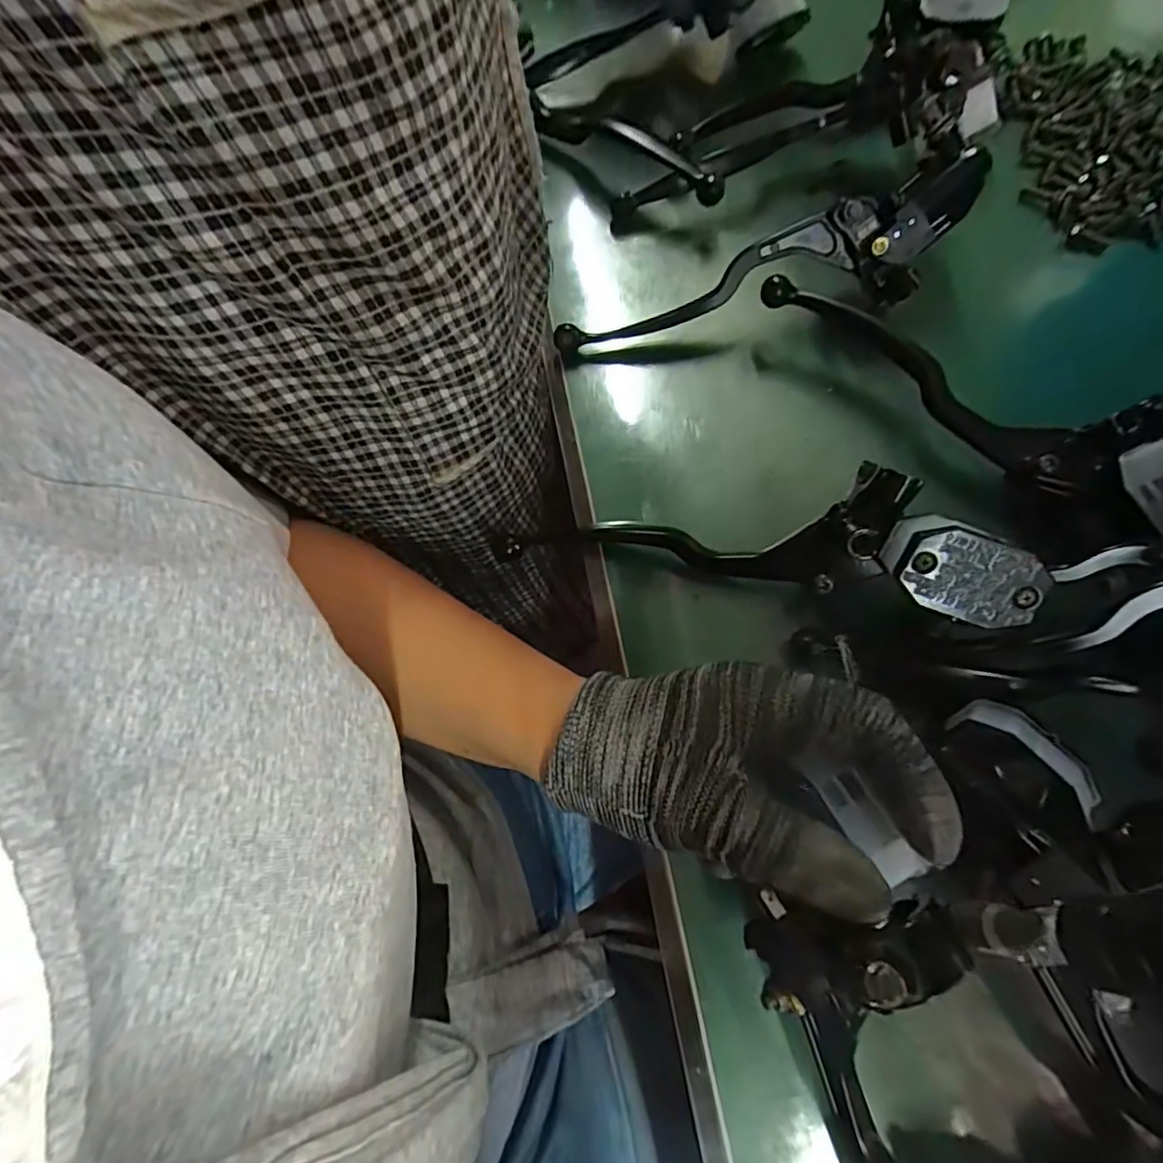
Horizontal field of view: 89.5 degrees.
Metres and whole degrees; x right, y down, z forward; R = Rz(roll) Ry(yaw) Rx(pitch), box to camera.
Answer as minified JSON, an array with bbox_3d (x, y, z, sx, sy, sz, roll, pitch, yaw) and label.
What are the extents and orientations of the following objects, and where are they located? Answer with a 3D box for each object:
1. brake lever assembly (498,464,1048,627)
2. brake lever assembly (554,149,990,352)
[{"bbox_3d":[0.077,-0.016,0.295,0.245,0.048,0.061,3,68,29],"label":"brake lever assembly"},{"bbox_3d":[0.104,-0.177,0.341,0.249,0.048,0.052,-15,70,11],"label":"brake lever assembly"}]

